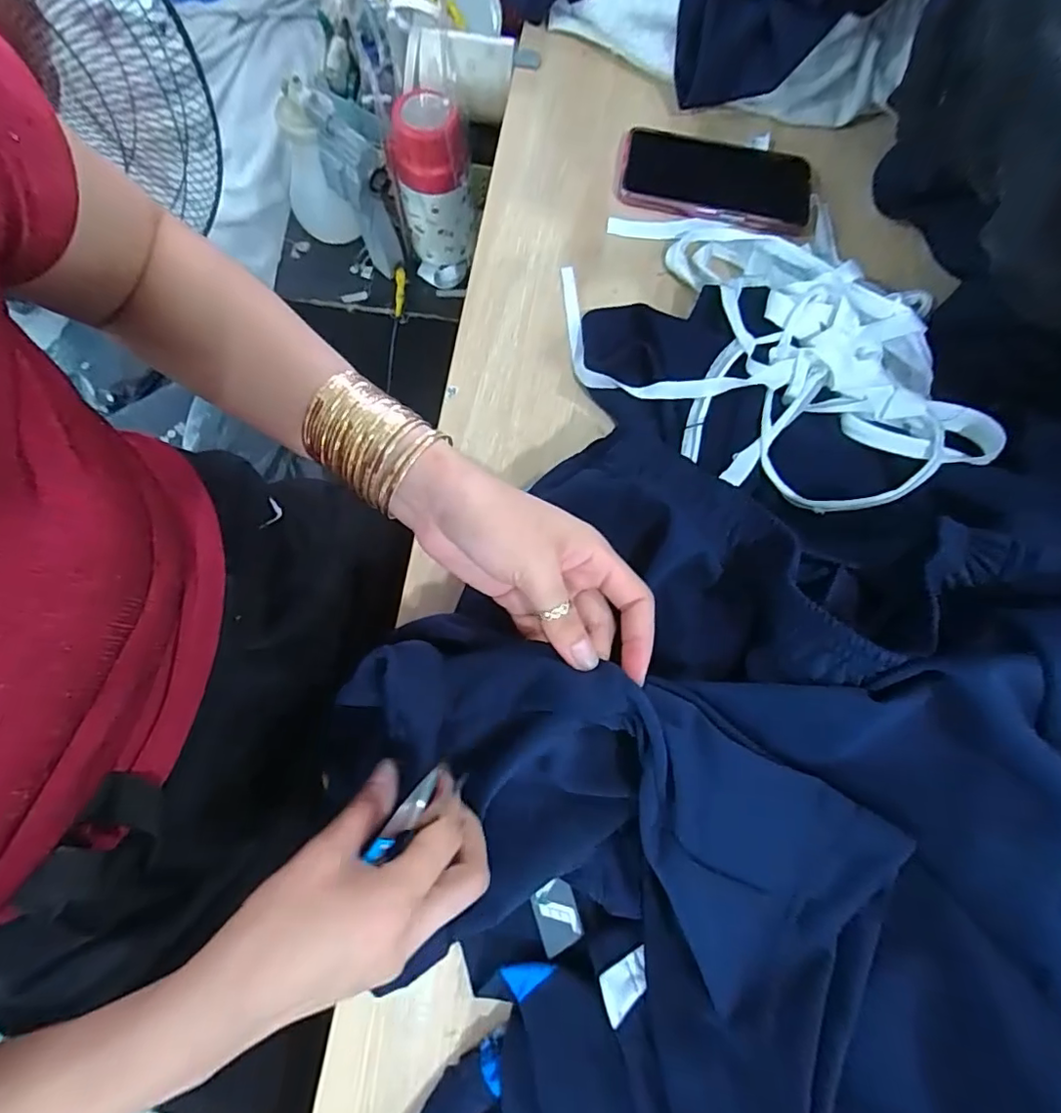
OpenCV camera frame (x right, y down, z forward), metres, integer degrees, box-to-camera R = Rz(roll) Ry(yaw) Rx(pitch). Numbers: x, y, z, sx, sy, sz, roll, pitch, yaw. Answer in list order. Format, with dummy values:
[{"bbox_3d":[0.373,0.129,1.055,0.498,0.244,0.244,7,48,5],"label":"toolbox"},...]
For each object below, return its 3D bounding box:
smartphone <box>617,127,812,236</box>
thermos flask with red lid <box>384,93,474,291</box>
[{"bbox_3d":[0.161,-0.325,0.477,0.163,0.010,0.089,12,76,-1],"label":"smartphone"},{"bbox_3d":[-0.131,-0.498,0.773,0.101,0.200,0.116,-8,77,-6],"label":"thermos flask with red lid"}]

